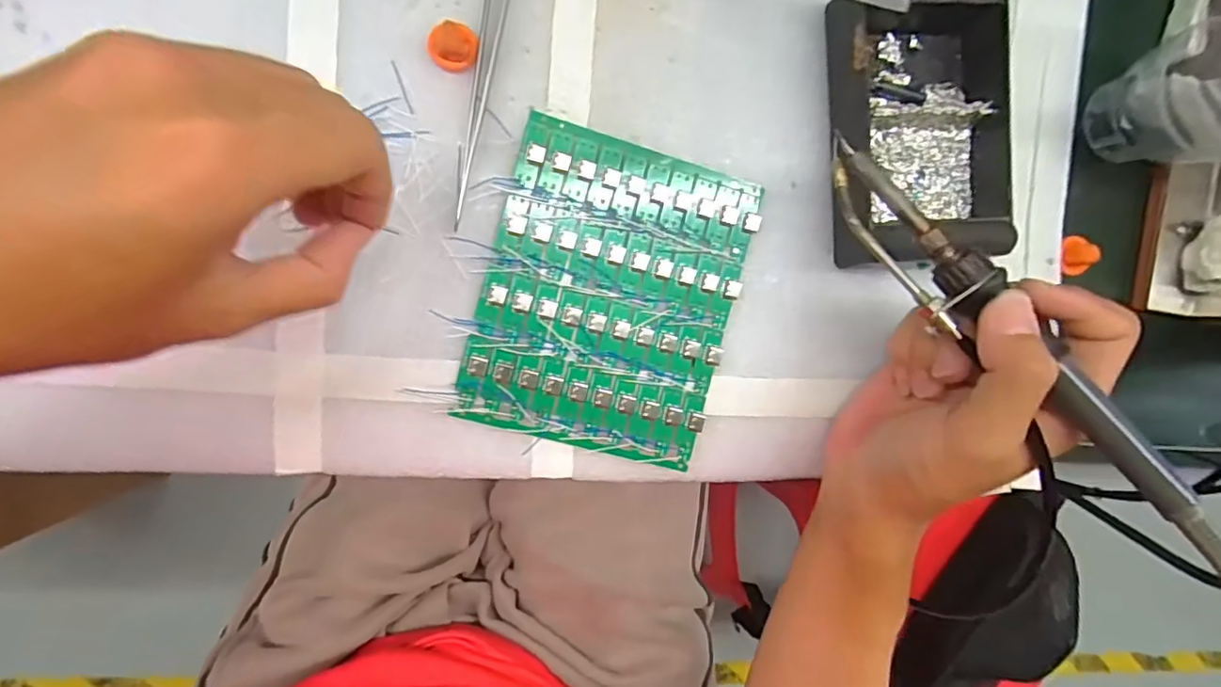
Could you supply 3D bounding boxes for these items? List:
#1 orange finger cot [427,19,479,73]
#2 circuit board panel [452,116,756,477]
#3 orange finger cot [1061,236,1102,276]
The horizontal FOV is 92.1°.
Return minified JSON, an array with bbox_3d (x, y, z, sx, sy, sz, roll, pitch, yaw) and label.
[{"bbox_3d":[-0.068,-0.128,0.254,0.020,0.011,0.017,6,92,-9],"label":"orange finger cot"},{"bbox_3d":[0.001,-0.022,0.273,0.113,0.005,0.139,15,91,-9],"label":"circuit board panel"},{"bbox_3d":[0.249,-0.047,0.313,0.015,0.012,0.021,-5,94,-8],"label":"orange finger cot"}]

